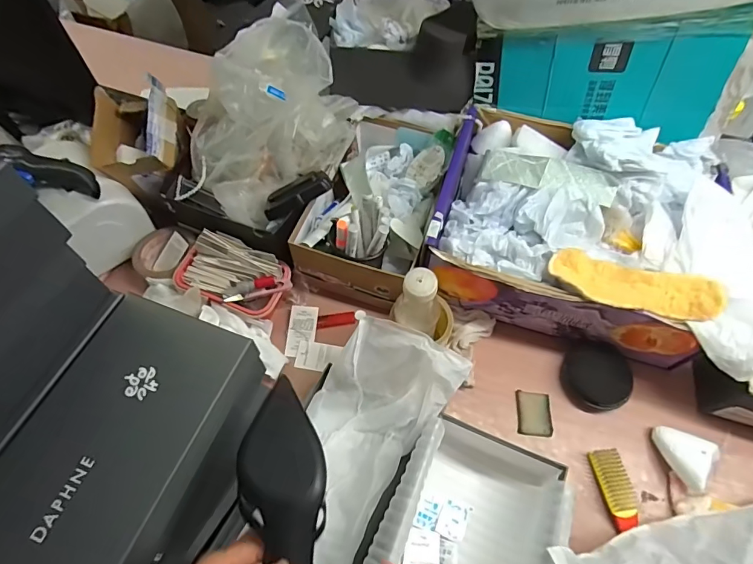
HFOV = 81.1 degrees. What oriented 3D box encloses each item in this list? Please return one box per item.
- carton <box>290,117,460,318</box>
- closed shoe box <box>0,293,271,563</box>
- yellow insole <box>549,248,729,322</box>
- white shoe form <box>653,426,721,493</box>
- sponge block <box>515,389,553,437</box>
[{"bbox_3d":[-0.001,-0.137,0.715,0.171,0.135,0.320,18,62,9],"label":"carton"},{"bbox_3d":[-0.251,0.184,0.451,0.192,0.102,0.296,19,62,9],"label":"closed shoe box"},{"bbox_3d":[0.323,0.003,0.554,0.199,0.029,0.066,16,61,8],"label":"yellow insole"},{"bbox_3d":[0.406,0.231,0.577,0.071,0.036,0.065,24,63,12],"label":"white shoe form"},{"bbox_3d":[0.223,0.187,0.624,0.046,0.008,0.060,5,61,2],"label":"sponge block"}]

